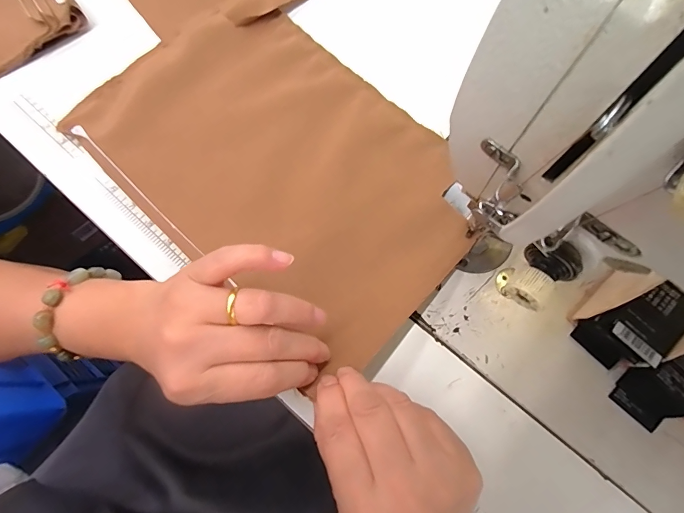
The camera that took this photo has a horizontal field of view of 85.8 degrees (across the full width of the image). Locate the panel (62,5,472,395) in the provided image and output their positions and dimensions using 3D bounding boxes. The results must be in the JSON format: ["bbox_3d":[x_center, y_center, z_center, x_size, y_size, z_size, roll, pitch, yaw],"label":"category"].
[{"bbox_3d":[-0.047,-0.072,0.309,0.217,0.032,0.310,-42,78,-9],"label":"panel"}]

